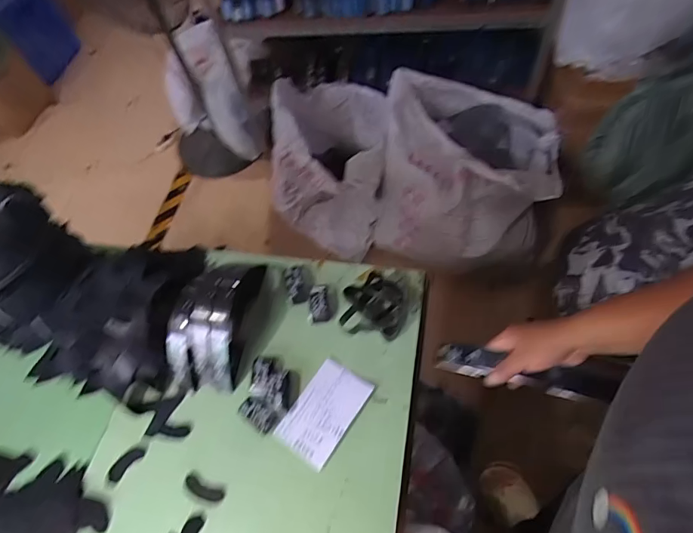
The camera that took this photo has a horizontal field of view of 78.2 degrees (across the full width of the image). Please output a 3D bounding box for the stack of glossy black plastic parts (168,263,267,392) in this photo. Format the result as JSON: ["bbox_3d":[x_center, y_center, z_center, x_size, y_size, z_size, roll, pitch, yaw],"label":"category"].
[{"bbox_3d":[-0.249,0.085,0.794,0.128,0.127,0.251,6,61,2],"label":"stack of glossy black plastic parts"}]

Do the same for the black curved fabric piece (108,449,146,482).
[{"bbox_3d":[-0.375,0.333,0.723,0.027,0.005,0.064,37,72,23],"label":"black curved fabric piece"}]

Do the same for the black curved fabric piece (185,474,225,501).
[{"bbox_3d":[-0.231,0.361,0.688,0.070,0.005,0.023,20,62,10],"label":"black curved fabric piece"}]

